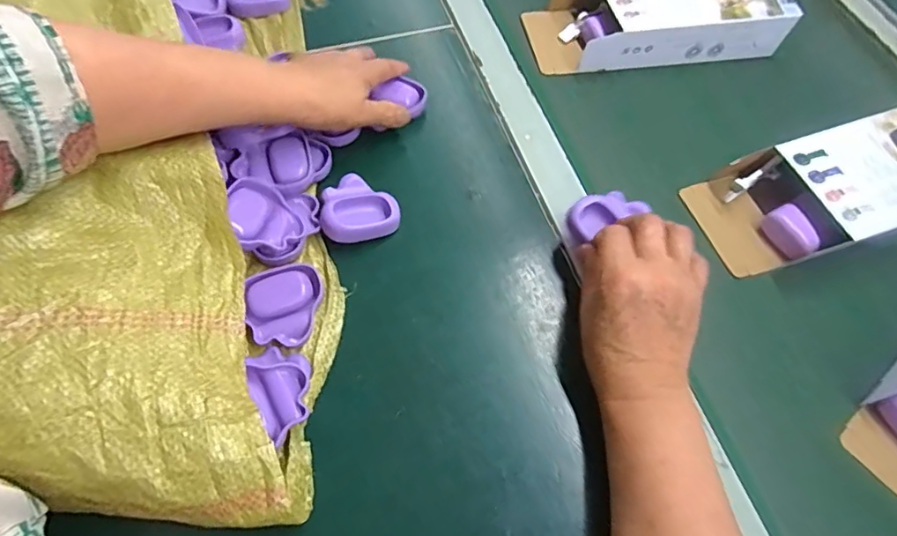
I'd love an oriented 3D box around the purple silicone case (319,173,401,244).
[{"bbox_3d":[-0.077,-0.048,0.438,0.061,0.023,0.058,-24,64,-17],"label":"purple silicone case"}]

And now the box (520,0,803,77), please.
[{"bbox_3d":[0.210,-0.254,0.543,0.243,0.068,0.110,-4,60,-6],"label":"box"}]

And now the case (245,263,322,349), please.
[{"bbox_3d":[-0.123,0.028,0.399,0.053,0.013,0.062,-5,60,-7],"label":"case"}]

